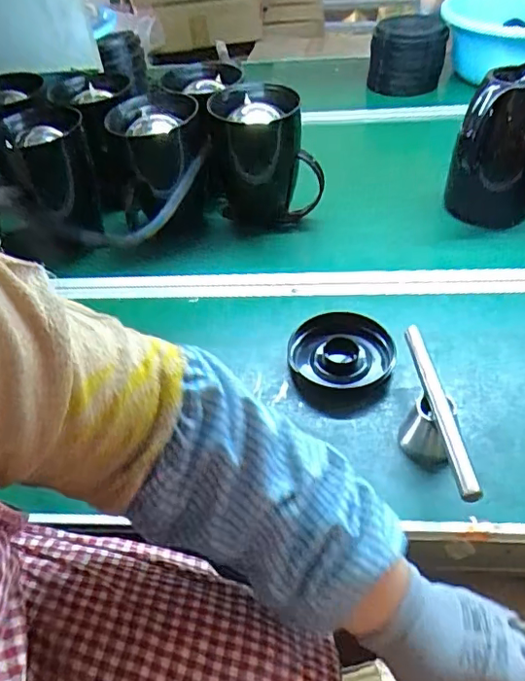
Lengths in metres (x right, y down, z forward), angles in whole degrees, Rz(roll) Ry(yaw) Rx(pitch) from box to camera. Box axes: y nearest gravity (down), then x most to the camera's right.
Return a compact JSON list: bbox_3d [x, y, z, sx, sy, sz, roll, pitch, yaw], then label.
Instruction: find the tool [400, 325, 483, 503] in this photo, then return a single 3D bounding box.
[{"bbox_3d":[0.166,0.080,0.542,0.042,0.066,0.195,-3,44,2],"label":"tool"}]

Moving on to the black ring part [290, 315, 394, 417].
[{"bbox_3d":[0.090,0.024,0.631,0.118,0.035,0.123,-2,44,2],"label":"black ring part"}]

